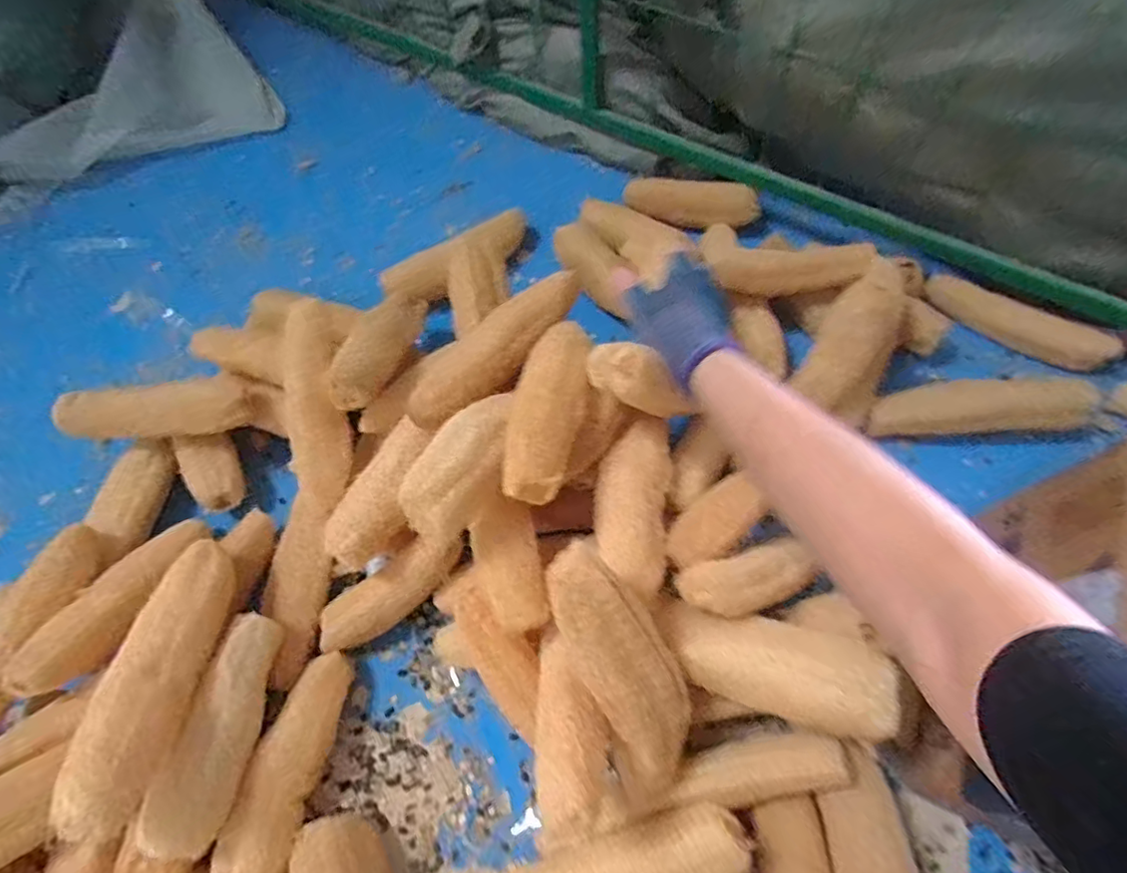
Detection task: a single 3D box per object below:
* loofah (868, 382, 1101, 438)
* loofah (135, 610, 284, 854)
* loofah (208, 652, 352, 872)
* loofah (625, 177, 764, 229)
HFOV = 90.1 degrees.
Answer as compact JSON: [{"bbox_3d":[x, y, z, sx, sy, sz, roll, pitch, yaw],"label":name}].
[{"bbox_3d":[0.556,-0.034,0.730,0.306,0.068,0.063,-5,64,1],"label":"loofah"},{"bbox_3d":[-0.339,0.284,0.555,0.064,0.079,0.214,1,66,3],"label":"loofah"},{"bbox_3d":[-0.283,0.347,0.571,0.071,0.051,0.237,14,67,9],"label":"loofah"},{"bbox_3d":[0.204,-0.374,0.901,0.215,0.049,0.054,8,65,7],"label":"loofah"}]

